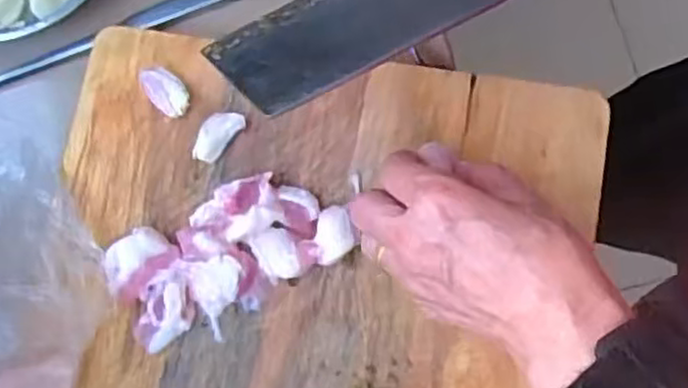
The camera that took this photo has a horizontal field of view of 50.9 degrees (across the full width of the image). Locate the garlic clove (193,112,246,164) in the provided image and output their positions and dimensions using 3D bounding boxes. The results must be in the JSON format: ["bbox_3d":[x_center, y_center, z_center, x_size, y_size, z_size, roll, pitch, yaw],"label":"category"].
[{"bbox_3d":[-0.073,-0.034,0.415,0.034,0.012,0.017,-44,80,-8],"label":"garlic clove"}]

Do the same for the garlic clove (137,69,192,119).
[{"bbox_3d":[-0.104,-0.060,0.422,0.020,0.009,0.035,-44,80,-8],"label":"garlic clove"}]

